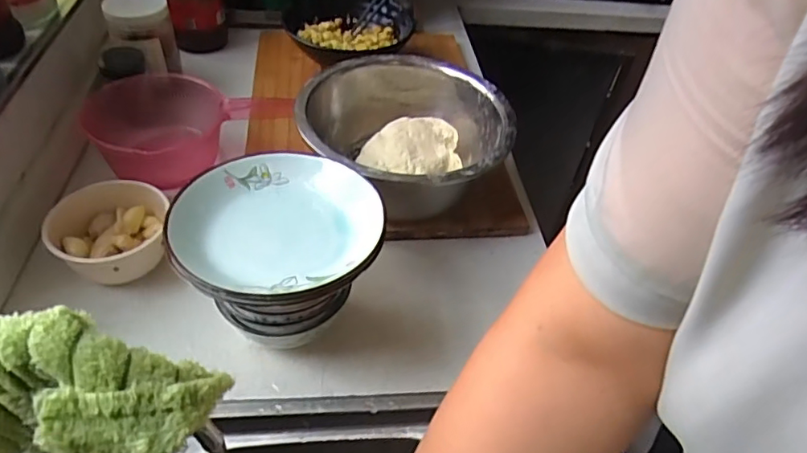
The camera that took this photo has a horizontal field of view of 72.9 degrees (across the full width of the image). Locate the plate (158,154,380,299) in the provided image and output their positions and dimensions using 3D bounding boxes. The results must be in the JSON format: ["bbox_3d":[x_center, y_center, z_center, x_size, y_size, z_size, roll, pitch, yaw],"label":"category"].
[{"bbox_3d":[-0.105,-0.002,0.462,0.166,0.030,0.165,4,45,-4],"label":"plate"}]

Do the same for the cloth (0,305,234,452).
[{"bbox_3d":[-0.163,0.076,0.241,0.166,0.072,0.058,-9,42,17],"label":"cloth"}]

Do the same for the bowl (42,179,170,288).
[{"bbox_3d":[-0.299,0.011,0.560,0.108,0.059,0.106,4,45,-4],"label":"bowl"}]

